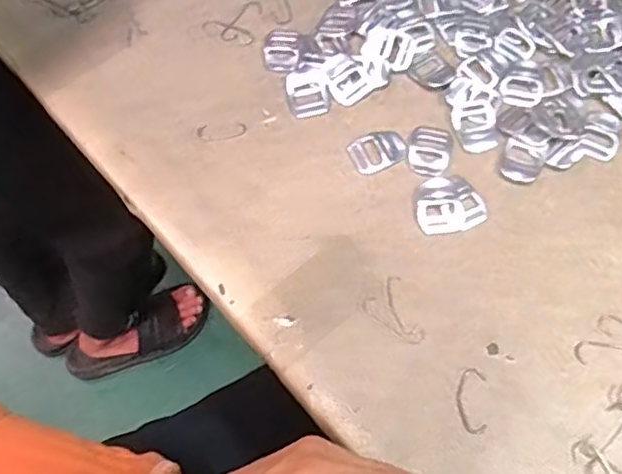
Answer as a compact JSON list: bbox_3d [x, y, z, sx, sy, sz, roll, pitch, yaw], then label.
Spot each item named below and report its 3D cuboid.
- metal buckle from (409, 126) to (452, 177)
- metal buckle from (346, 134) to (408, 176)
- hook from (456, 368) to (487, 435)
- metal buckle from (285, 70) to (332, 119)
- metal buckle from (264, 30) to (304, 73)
[{"bbox_3d":[0.084,-0.061,0.441,0.028,0.004,0.039,9,66,5],"label":"metal buckle"},{"bbox_3d":[0.047,-0.061,0.442,0.039,0.004,0.028,-18,66,-8],"label":"metal buckle"},{"bbox_3d":[0.095,0.097,0.375,0.017,0.004,0.038,4,65,2],"label":"hook"},{"bbox_3d":[-0.003,-0.105,0.462,0.029,0.004,0.037,-15,66,-6],"label":"metal buckle"},{"bbox_3d":[-0.021,-0.141,0.476,0.028,0.006,0.039,4,65,2],"label":"metal buckle"}]

